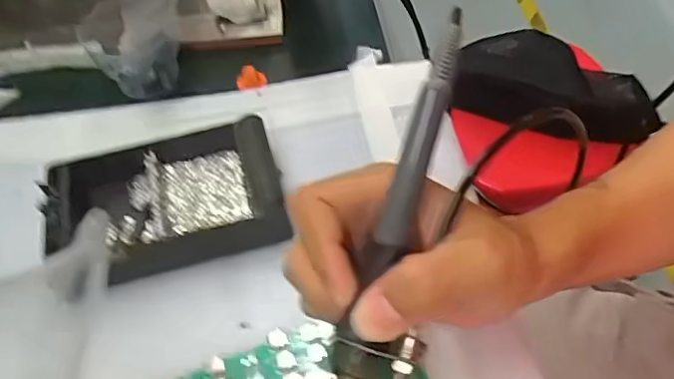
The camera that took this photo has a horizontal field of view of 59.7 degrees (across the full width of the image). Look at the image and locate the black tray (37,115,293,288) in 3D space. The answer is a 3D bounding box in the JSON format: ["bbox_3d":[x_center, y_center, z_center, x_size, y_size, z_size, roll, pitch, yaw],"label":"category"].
[{"bbox_3d":[-0.093,0.008,0.328,0.123,0.033,0.084,-11,53,-5],"label":"black tray"}]

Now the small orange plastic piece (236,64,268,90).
[{"bbox_3d":[-0.060,-0.077,0.410,0.021,0.012,0.018,-10,53,-4],"label":"small orange plastic piece"}]

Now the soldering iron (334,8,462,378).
[{"bbox_3d":[0.024,0.028,0.230,0.029,0.018,0.203,13,80,13],"label":"soldering iron"}]

